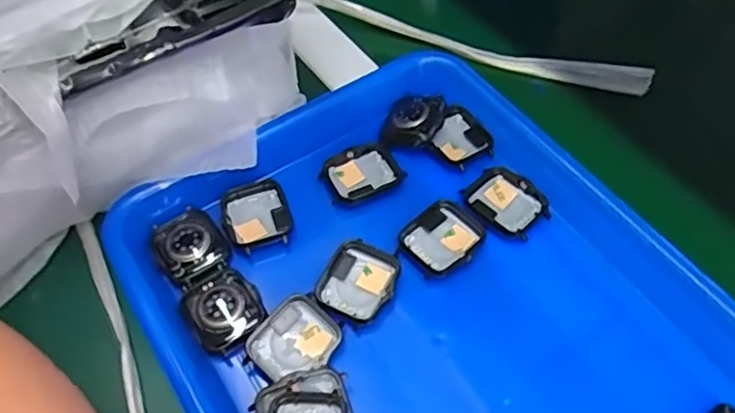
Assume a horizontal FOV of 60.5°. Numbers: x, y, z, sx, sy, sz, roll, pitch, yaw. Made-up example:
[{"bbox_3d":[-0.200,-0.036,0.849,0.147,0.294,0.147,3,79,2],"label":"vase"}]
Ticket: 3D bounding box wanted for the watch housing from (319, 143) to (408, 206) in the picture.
[{"bbox_3d":[-0.004,-0.020,0.386,0.045,0.010,0.036,-23,57,-14],"label":"watch housing"}]

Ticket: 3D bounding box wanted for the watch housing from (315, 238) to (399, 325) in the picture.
[{"bbox_3d":[-0.005,0.041,0.345,0.037,0.008,0.045,26,60,19],"label":"watch housing"}]

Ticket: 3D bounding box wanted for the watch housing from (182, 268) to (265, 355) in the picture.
[{"bbox_3d":[-0.077,0.056,0.338,0.037,0.011,0.043,-29,59,-17],"label":"watch housing"}]

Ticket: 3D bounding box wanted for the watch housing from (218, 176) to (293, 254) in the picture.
[{"bbox_3d":[-0.065,0.007,0.373,0.038,0.014,0.046,-18,56,-10],"label":"watch housing"}]

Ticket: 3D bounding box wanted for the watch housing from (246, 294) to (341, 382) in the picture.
[{"bbox_3d":[-0.037,0.069,0.325,0.043,0.012,0.034,-40,63,-23],"label":"watch housing"}]

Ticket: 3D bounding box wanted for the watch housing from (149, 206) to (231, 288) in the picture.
[{"bbox_3d":[-0.102,0.022,0.363,0.038,0.009,0.044,-27,58,-16],"label":"watch housing"}]

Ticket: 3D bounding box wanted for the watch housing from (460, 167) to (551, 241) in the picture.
[{"bbox_3d":[0.083,-0.004,0.373,0.035,0.007,0.045,-32,60,-19],"label":"watch housing"}]

